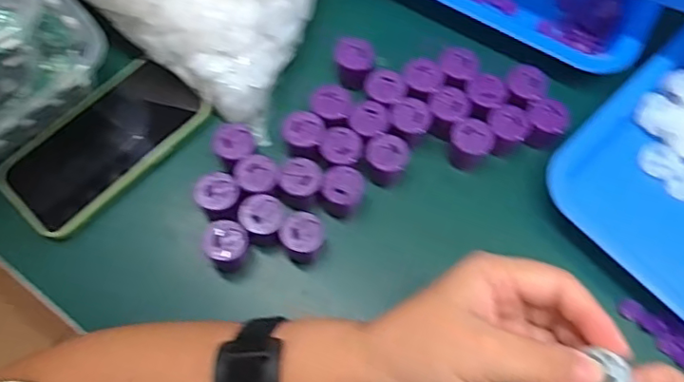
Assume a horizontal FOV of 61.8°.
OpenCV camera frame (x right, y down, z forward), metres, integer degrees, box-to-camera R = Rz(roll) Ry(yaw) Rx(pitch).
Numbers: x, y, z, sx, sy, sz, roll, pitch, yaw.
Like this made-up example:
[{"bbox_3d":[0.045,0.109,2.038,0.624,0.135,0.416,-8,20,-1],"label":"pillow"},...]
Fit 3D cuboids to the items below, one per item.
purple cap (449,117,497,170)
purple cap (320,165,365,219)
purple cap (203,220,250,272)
[{"bbox_3d":[0.094,-0.035,0.418,0.030,0.028,0.025,17,71,7],"label":"purple cap"},{"bbox_3d":[0.001,0.002,0.408,0.027,0.037,0.027,0,70,1],"label":"purple cap"},{"bbox_3d":[-0.077,0.038,0.390,0.028,0.037,0.029,0,70,1],"label":"purple cap"}]

